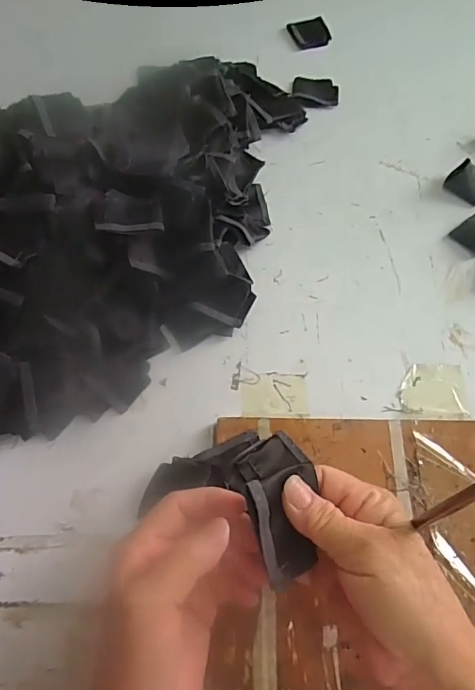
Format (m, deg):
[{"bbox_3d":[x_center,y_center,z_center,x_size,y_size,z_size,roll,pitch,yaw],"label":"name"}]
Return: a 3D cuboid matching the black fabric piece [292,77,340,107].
[{"bbox_3d":[0.093,-0.302,0.567,0.054,0.004,0.049,4,63,5],"label":"black fabric piece"}]

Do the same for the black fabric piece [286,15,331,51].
[{"bbox_3d":[0.094,-0.402,0.614,0.051,0.004,0.054,-15,64,-5],"label":"black fabric piece"}]

